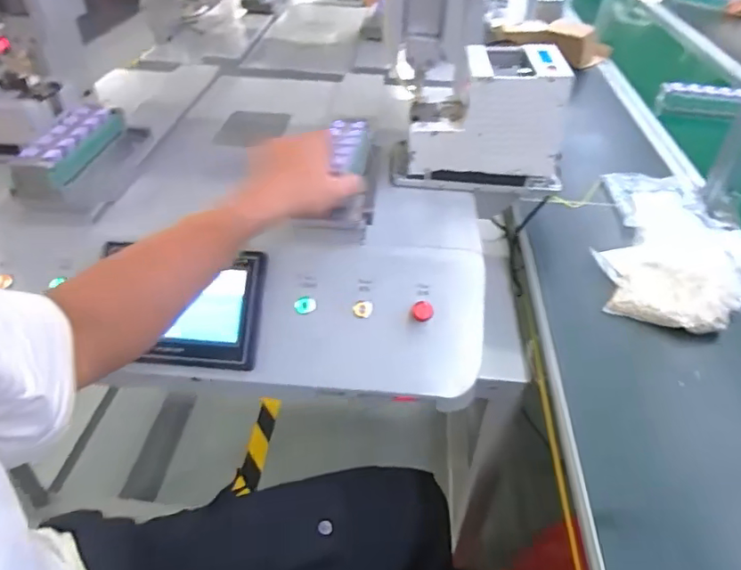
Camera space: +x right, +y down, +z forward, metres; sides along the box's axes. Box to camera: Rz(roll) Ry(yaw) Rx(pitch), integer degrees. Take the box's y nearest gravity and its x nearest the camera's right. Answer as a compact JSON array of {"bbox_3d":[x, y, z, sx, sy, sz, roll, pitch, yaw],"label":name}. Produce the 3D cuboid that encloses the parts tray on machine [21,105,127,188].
[{"bbox_3d":[-0.404,-0.194,0.732,0.061,0.041,0.177,4,40,3],"label":"parts tray on machine"}]

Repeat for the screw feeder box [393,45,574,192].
[{"bbox_3d":[0.155,-0.235,0.770,0.221,0.159,0.120,5,40,4],"label":"screw feeder box"}]

